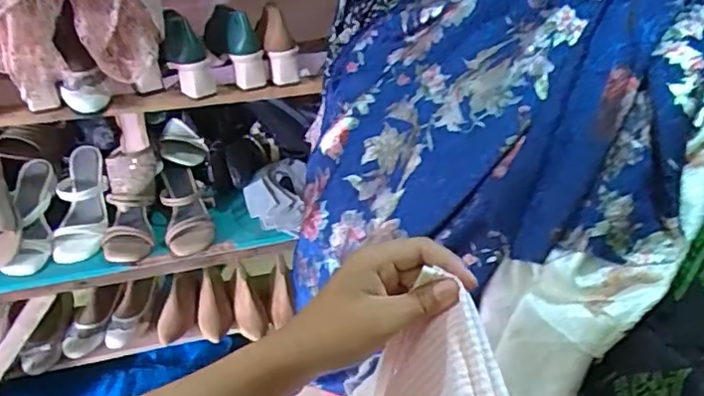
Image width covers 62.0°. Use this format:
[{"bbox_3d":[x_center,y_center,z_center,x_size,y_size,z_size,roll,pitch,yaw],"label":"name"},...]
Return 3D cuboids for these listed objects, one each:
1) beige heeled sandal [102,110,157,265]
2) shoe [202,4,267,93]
[{"bbox_3d":[-0.409,-0.011,1.055,0.095,0.255,0.089,-1,-10,-2],"label":"beige heeled sandal"},{"bbox_3d":[-0.219,-0.283,1.074,0.064,0.097,0.219,-15,38,-20],"label":"shoe"}]

